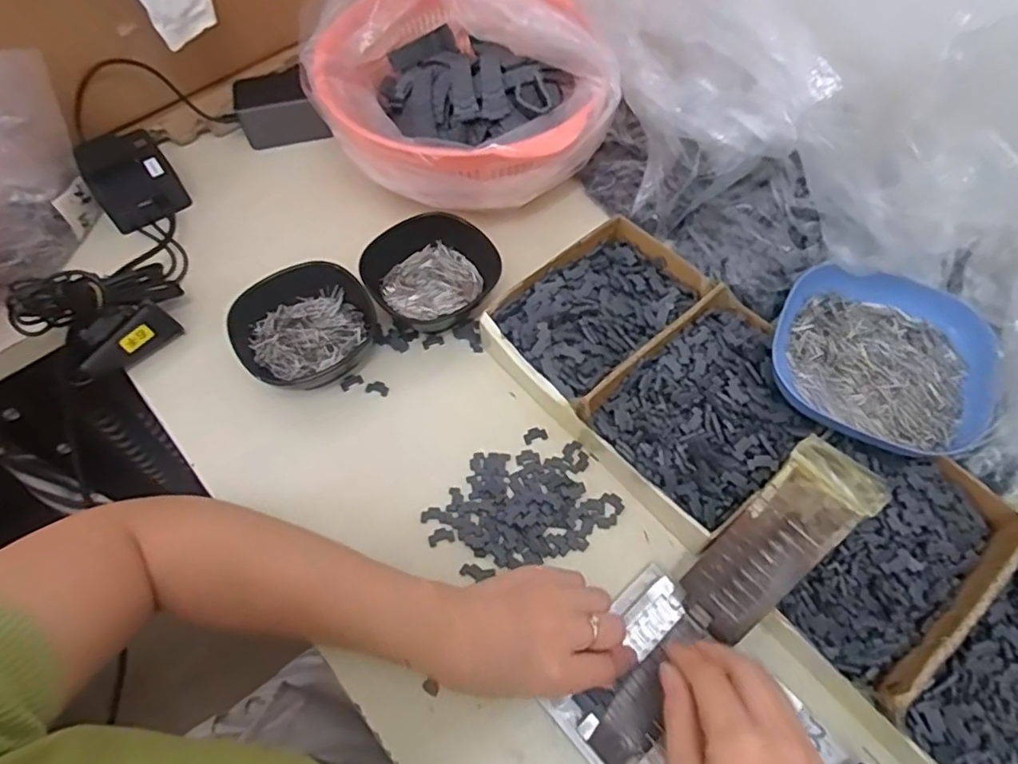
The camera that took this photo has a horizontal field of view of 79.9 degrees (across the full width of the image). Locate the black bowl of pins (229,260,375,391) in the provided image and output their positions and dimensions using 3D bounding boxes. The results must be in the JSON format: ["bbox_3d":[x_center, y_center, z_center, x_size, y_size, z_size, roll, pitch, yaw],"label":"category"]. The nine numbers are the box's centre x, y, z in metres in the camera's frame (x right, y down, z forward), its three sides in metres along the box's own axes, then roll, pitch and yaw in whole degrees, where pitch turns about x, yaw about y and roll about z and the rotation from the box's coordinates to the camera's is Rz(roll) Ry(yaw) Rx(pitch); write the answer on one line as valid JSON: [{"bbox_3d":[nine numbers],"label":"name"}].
[{"bbox_3d":[-0.165,-0.039,0.499,0.112,0.049,0.105,-21,62,-12],"label":"black bowl of pins"}]

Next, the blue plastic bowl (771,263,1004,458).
[{"bbox_3d":[0.267,-0.017,0.434,0.145,0.032,0.127,28,64,15],"label":"blue plastic bowl"}]

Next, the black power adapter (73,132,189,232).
[{"bbox_3d":[-0.356,-0.192,0.573,0.071,0.053,0.074,-34,65,-18],"label":"black power adapter"}]

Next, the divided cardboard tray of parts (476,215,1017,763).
[{"bbox_3d":[0.195,0.062,0.421,0.172,0.046,0.485,-36,66,-19],"label":"divided cardboard tray of parts"}]

